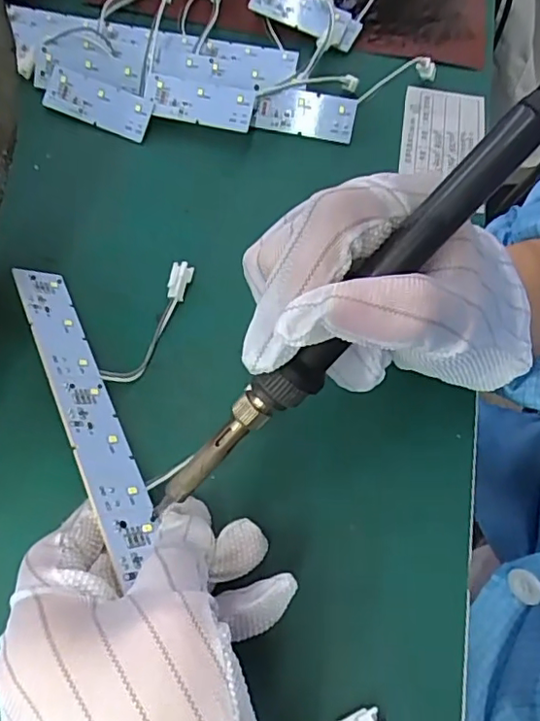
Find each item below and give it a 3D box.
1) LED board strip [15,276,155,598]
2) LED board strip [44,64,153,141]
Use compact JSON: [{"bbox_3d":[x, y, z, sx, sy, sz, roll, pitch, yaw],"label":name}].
[{"bbox_3d":[-0.079,0.017,0.244,0.024,0.004,0.150,2,49,-45],"label":"LED board strip"},{"bbox_3d":[-0.103,-0.153,0.341,0.067,0.006,0.025,23,99,7],"label":"LED board strip"}]

